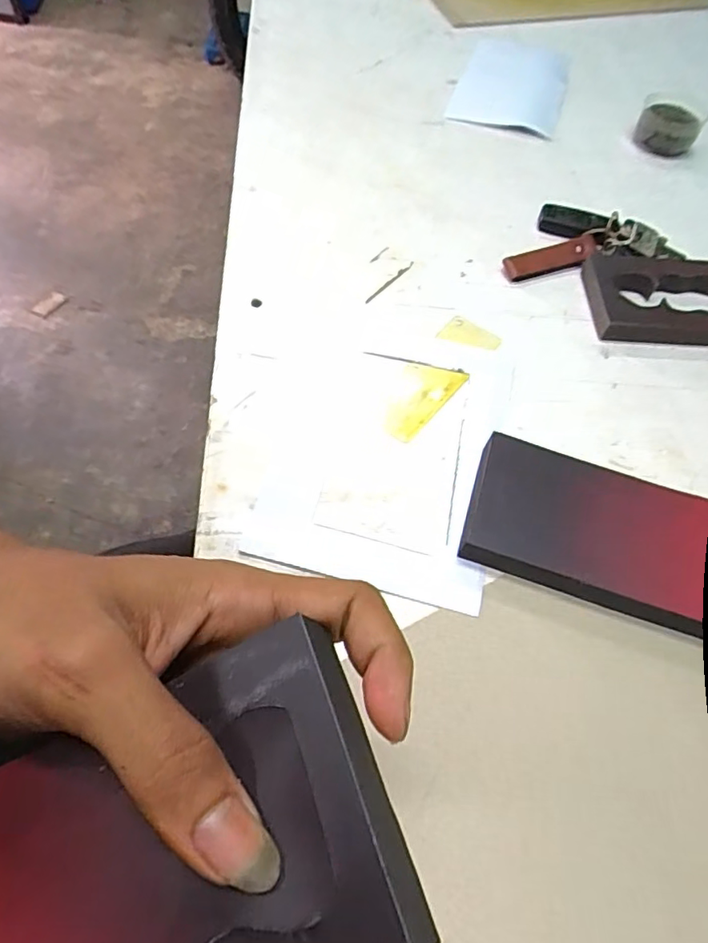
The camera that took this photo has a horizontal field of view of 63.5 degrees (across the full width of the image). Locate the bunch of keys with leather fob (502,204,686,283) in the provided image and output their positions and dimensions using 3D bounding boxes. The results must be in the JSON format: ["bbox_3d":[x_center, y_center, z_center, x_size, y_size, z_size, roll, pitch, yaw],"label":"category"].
[{"bbox_3d":[0.185,-0.191,0.464,0.142,0.020,0.072,-7,60,-7],"label":"bunch of keys with leather fob"}]

